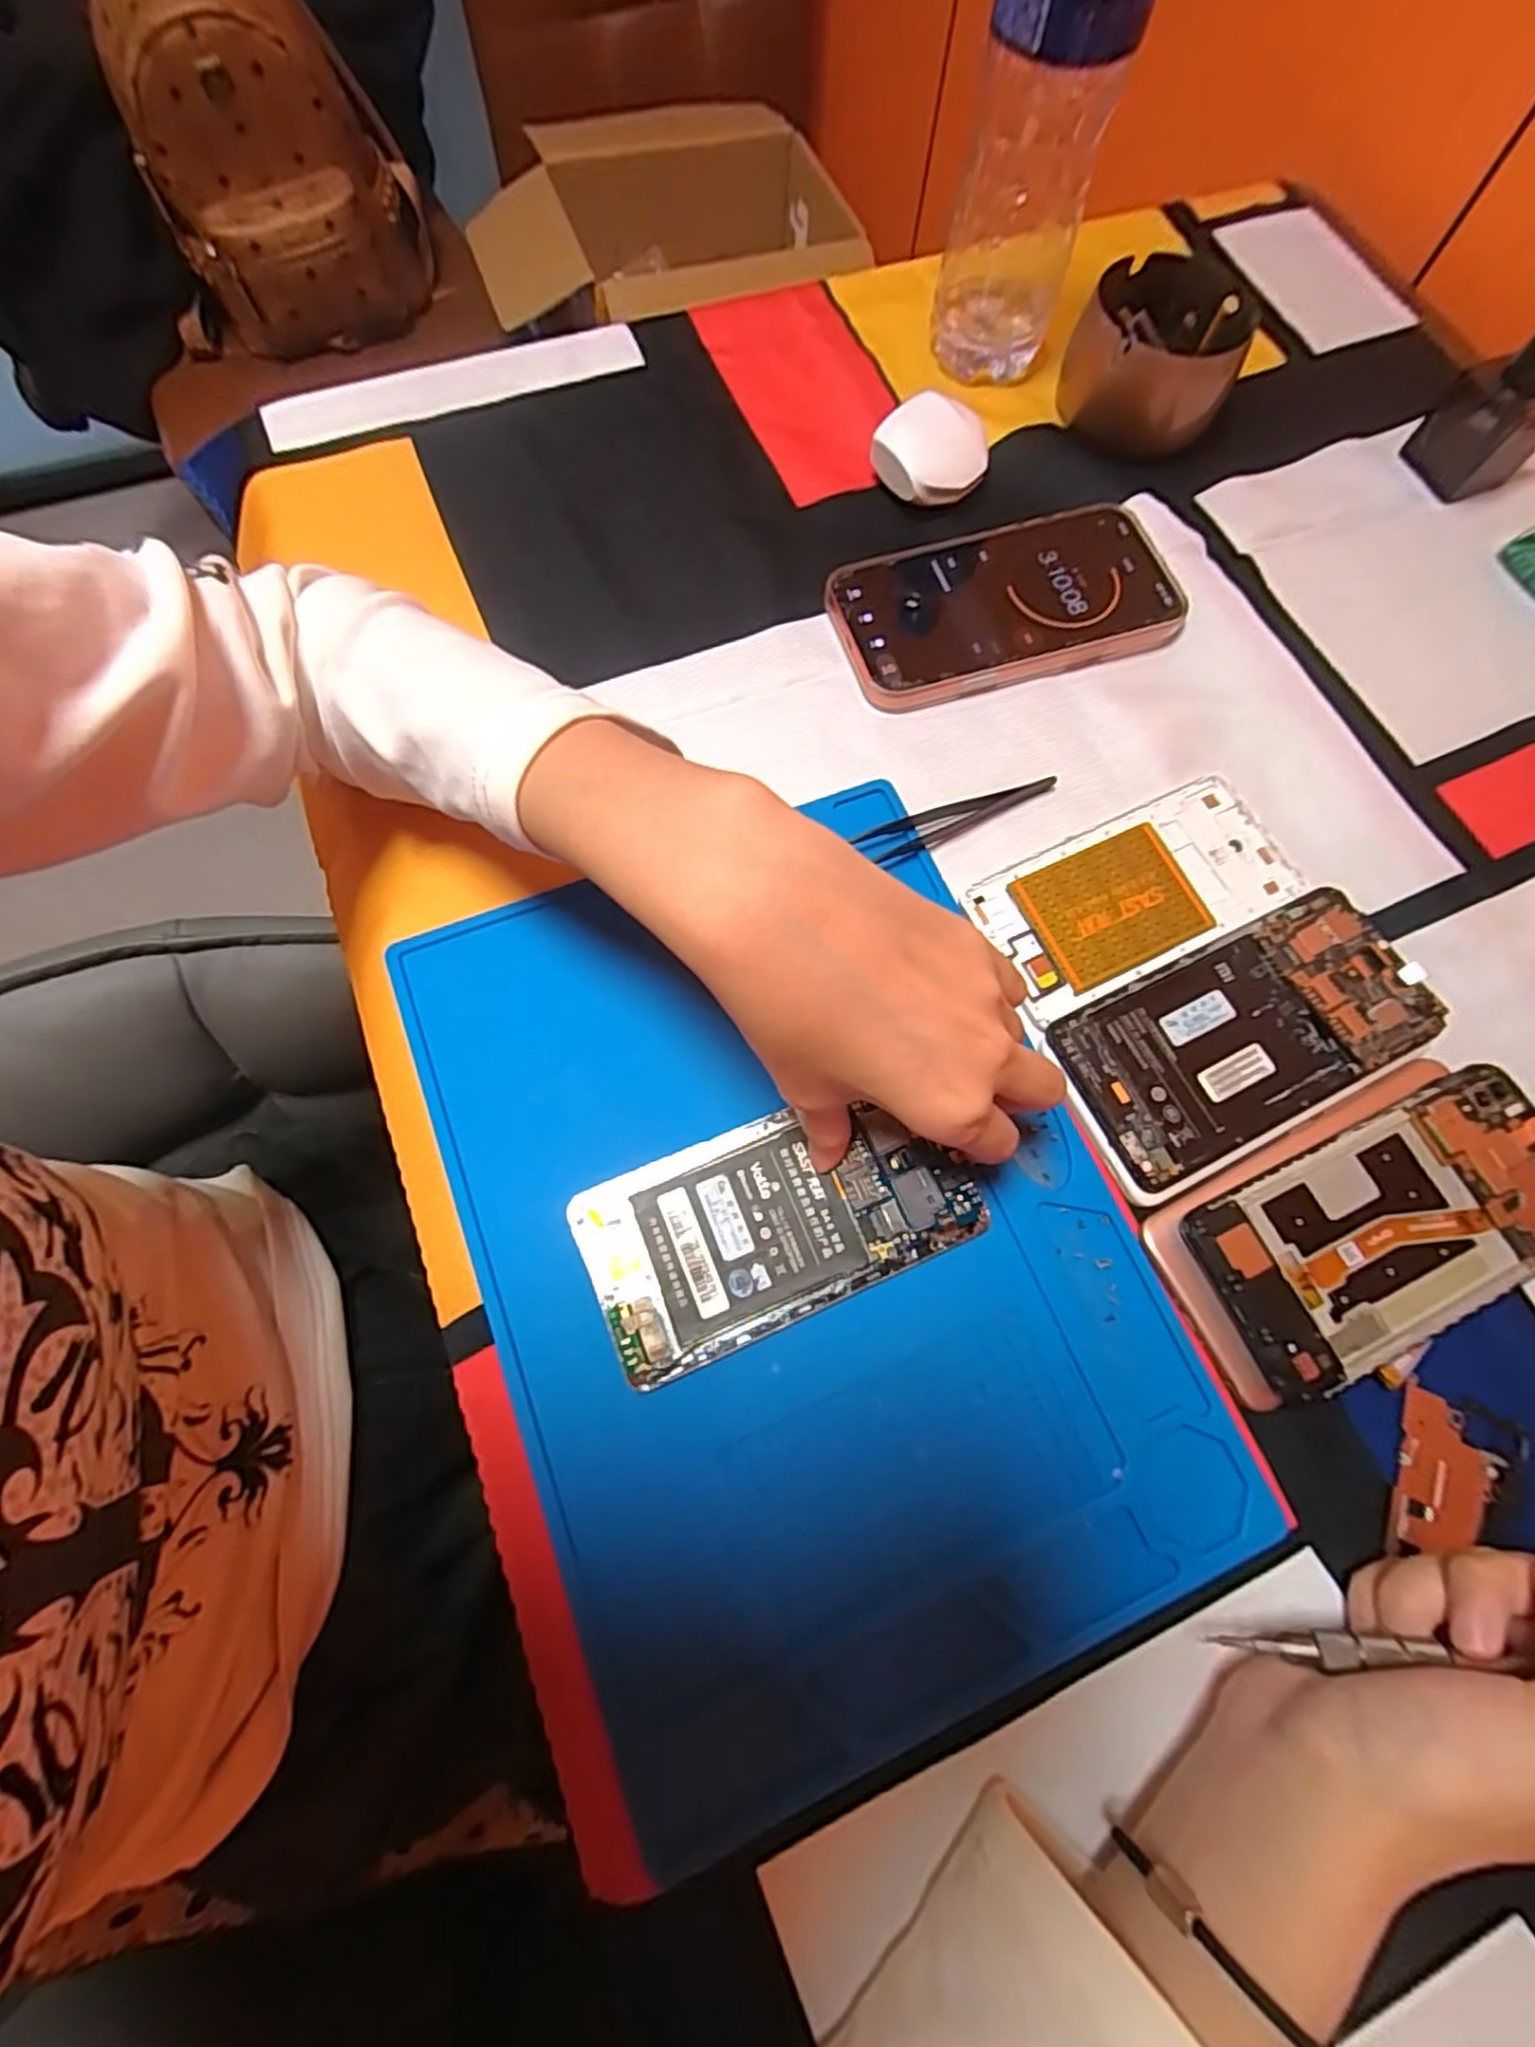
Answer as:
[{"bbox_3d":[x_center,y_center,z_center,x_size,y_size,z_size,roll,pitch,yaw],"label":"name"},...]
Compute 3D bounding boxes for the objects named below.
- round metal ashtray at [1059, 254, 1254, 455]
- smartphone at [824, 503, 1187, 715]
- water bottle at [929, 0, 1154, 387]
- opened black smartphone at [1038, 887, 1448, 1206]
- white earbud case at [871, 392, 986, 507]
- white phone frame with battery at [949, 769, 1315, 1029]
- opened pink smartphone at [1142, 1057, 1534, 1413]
[{"bbox_3d":[0.206,-0.357,0.401,0.083,0.047,0.096,23,73,5],"label":"round metal ashtray"},{"bbox_3d":[0.115,-0.204,0.366,0.164,0.014,0.081,-16,73,-7],"label":"smartphone"},{"bbox_3d":[0.128,-0.423,0.326,0.063,0.214,0.063,18,72,4],"label":"water bottle"},{"bbox_3d":[0.191,0.006,0.301,0.151,0.015,0.079,-26,75,-10],"label":"opened black smartphone"},{"bbox_3d":[0.083,-0.292,0.381,0.057,0.020,0.056,14,72,2],"label":"white earbud case"},{"bbox_3d":[0.161,-0.057,0.324,0.140,0.004,0.067,-25,75,-10],"label":"white phone frame with battery"},{"bbox_3d":[0.228,0.075,0.281,0.159,0.015,0.079,-25,75,-10],"label":"opened pink smartphone"}]

